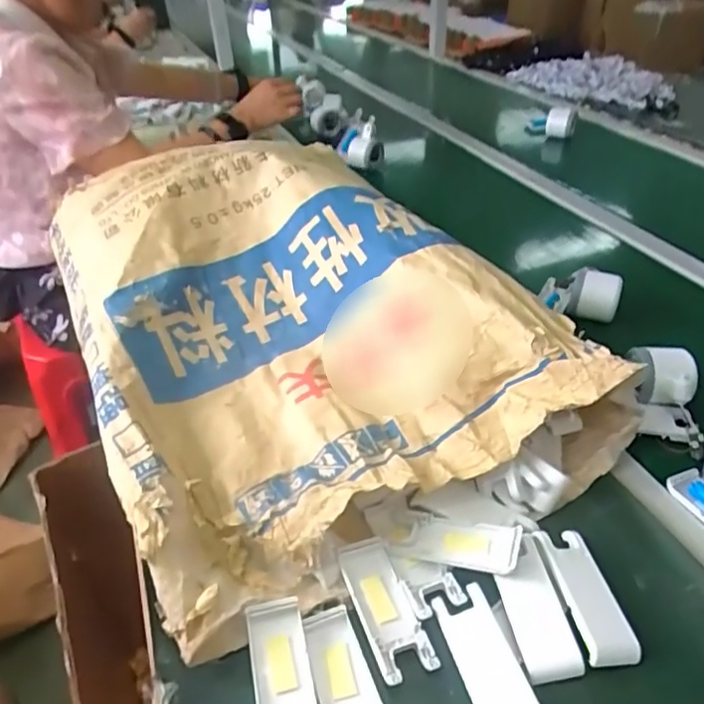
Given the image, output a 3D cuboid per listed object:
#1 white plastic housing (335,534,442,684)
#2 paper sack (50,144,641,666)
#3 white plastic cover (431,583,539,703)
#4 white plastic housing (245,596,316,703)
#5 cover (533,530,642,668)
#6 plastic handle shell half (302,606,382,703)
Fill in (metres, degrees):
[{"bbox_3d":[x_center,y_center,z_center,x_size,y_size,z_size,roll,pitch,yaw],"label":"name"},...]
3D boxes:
[{"bbox_3d":[0.023,0.185,0.426,0.041,0.012,0.103,-16,40,-16],"label":"white plastic housing"},{"bbox_3d":[-0.084,-0.061,0.618,0.405,0.121,0.630,-22,42,-22],"label":"paper sack"},{"bbox_3d":[0.091,0.210,0.394,0.038,0.012,0.098,-12,39,-12],"label":"white plastic cover"},{"bbox_3d":[-0.046,0.215,0.383,0.039,0.012,0.101,-11,39,-10],"label":"white plastic housing"},{"bbox_3d":[0.170,0.173,0.423,0.039,0.010,0.100,-8,38,-6],"label":"cover"},{"bbox_3d":[-0.004,0.222,0.389,0.037,0.011,0.100,-14,39,-14],"label":"plastic handle shell half"}]

